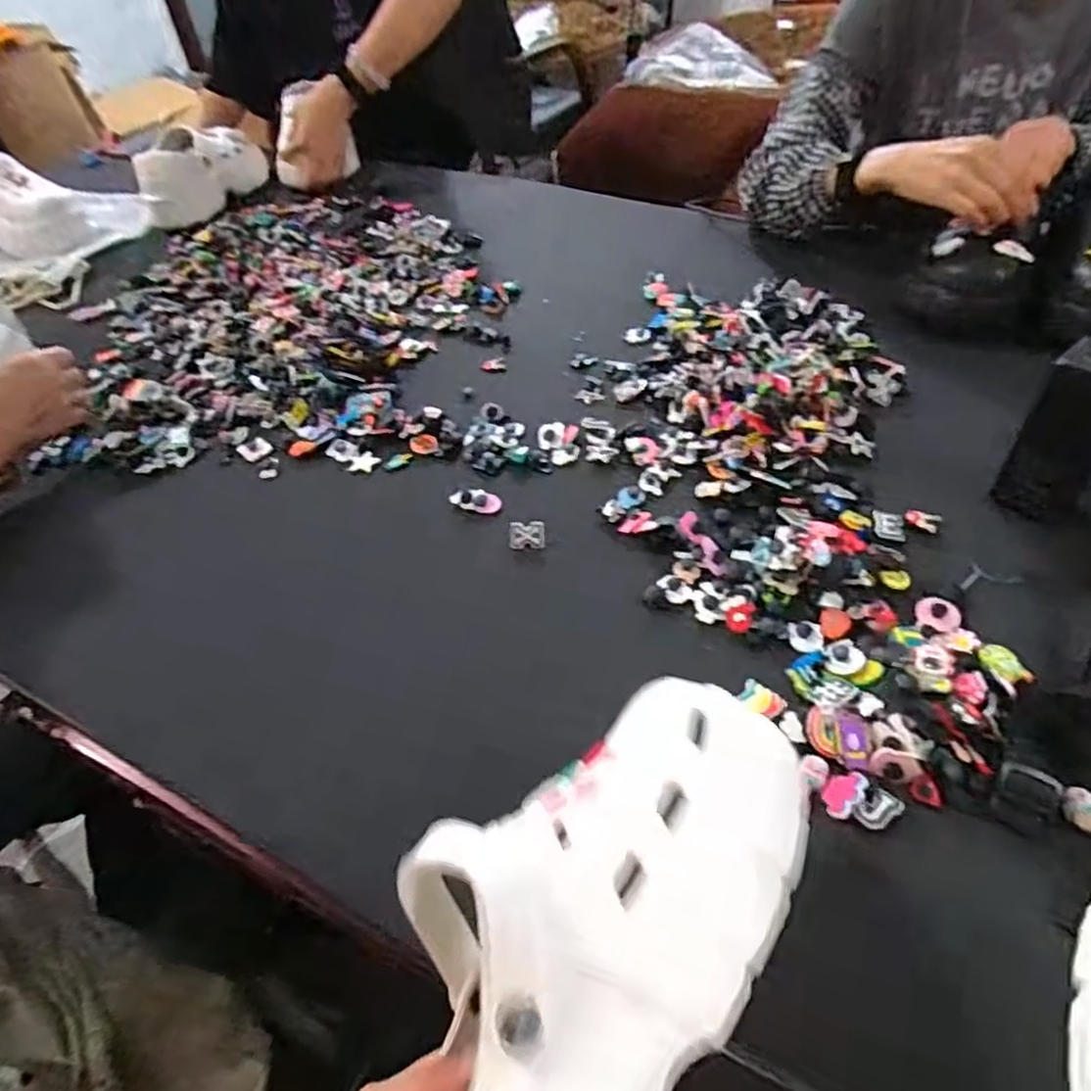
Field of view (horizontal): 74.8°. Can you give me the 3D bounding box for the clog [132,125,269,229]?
[{"bbox_3d":[-0.524,-0.586,1.102,0.100,0.096,0.240,8,48,14],"label":"clog"}]

